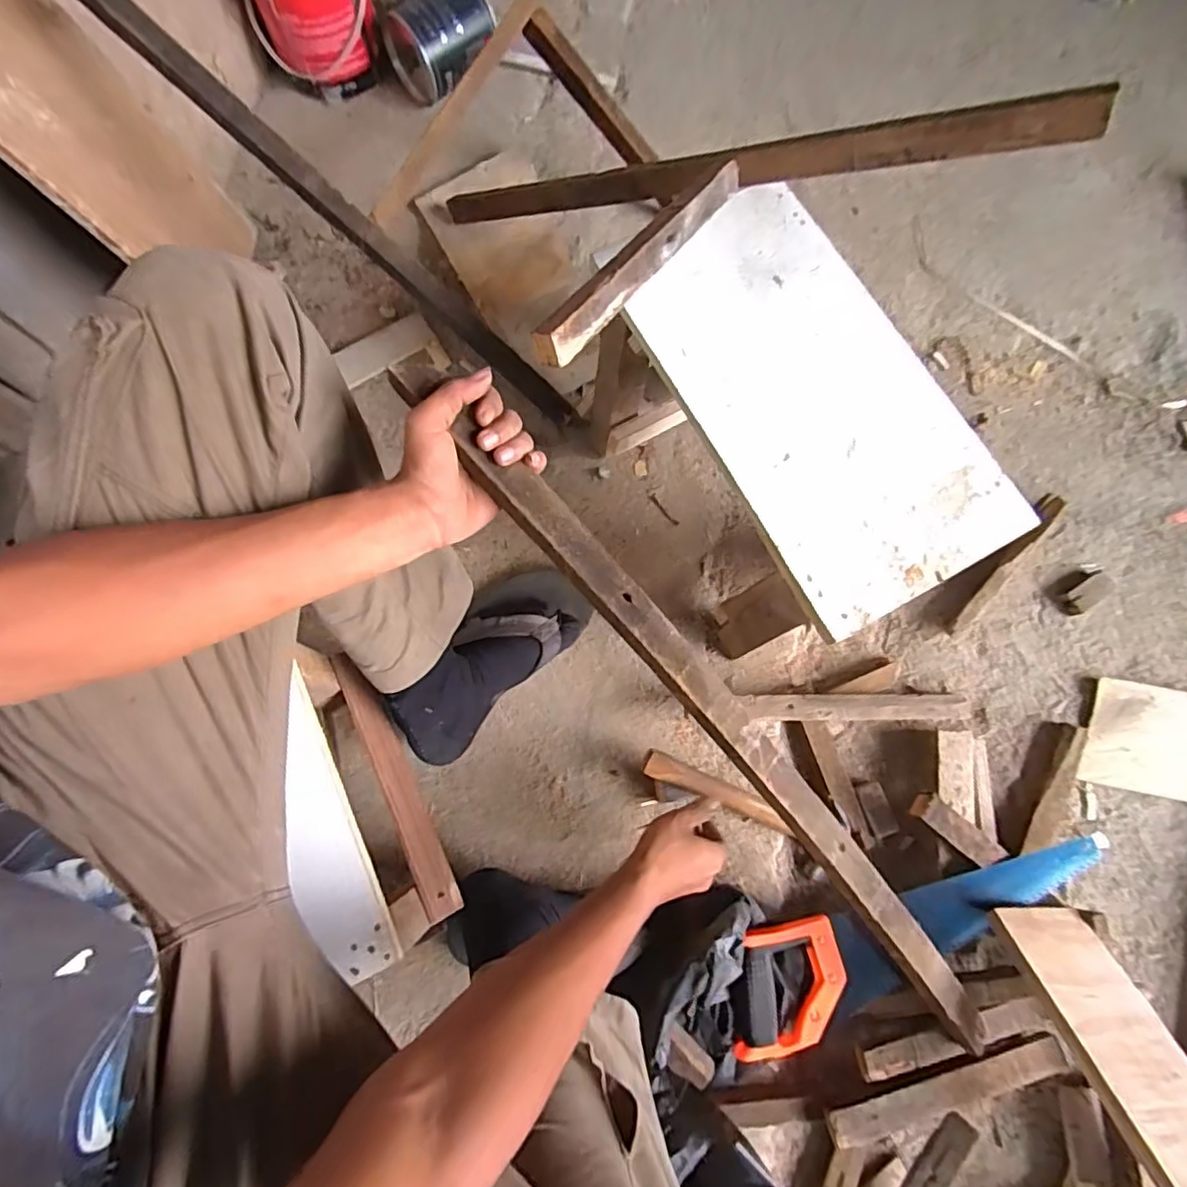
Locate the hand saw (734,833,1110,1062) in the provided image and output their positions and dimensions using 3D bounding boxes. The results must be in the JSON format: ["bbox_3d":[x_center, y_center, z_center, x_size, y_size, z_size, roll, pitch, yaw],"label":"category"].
[{"bbox_3d":[0.341,0.350,0.662,0.433,0.021,0.110,-25,84,-5],"label":"hand saw"}]

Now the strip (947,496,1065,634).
[{"bbox_3d":[0.521,-0.041,0.780,0.240,0.034,0.030,-43,81,-10],"label":"strip"}]

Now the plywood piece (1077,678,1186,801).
[{"bbox_3d":[0.740,0.189,0.743,0.282,0.015,0.129,10,80,3],"label":"plywood piece"}]

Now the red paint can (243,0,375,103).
[{"bbox_3d":[-0.393,-0.819,0.858,0.168,0.140,0.147,-20,78,-5],"label":"red paint can"}]

